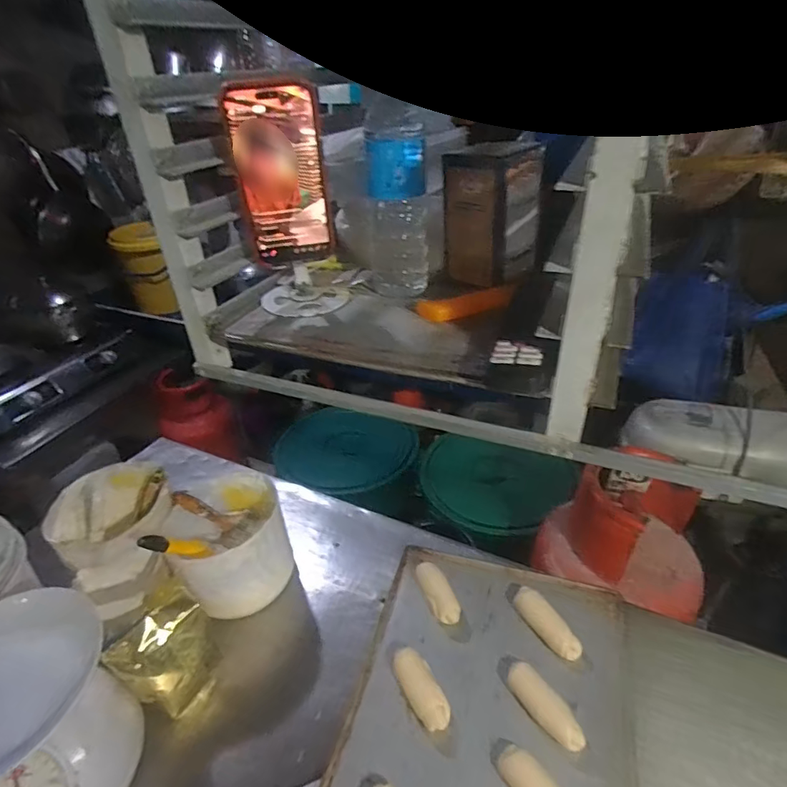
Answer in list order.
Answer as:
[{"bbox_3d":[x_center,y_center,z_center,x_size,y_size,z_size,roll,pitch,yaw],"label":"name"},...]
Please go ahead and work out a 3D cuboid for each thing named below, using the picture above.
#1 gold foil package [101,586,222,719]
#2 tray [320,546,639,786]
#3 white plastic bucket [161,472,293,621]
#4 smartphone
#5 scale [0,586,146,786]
[{"bbox_3d":[-0.279,0.329,0.607,0.053,0.140,0.107,7,35,14],"label":"gold foil package"},{"bbox_3d":[0.112,0.384,0.573,0.328,0.042,0.445,8,36,16],"label":"tray"},{"bbox_3d":[-0.243,0.230,0.730,0.151,0.143,0.154,-2,34,2],"label":"white plastic bucket"},{"bbox_3d":[-0.104,-0.199,0.460,0.078,0.166,0.010,-9,45,-9],"label":"smartphone"},{"bbox_3d":[-0.401,0.352,0.523,0.199,0.176,0.189,-2,34,2],"label":"scale"}]

